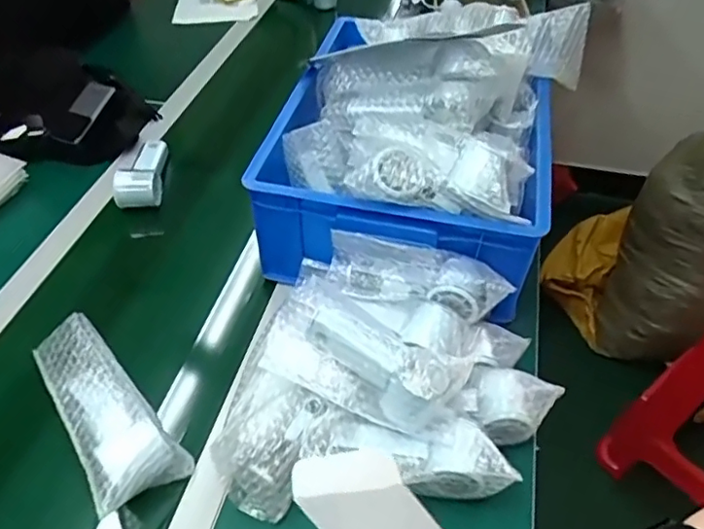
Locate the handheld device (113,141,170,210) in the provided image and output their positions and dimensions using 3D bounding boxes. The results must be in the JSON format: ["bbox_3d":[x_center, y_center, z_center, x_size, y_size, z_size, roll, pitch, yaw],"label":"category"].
[{"bbox_3d":[-0.319,-0.158,0.893,0.062,0.044,0.174,-3,47,-5],"label":"handheld device"}]

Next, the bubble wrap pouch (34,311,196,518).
[{"bbox_3d":[-0.258,0.147,0.592,0.083,0.068,0.201,-34,56,-29],"label":"bubble wrap pouch"}]

